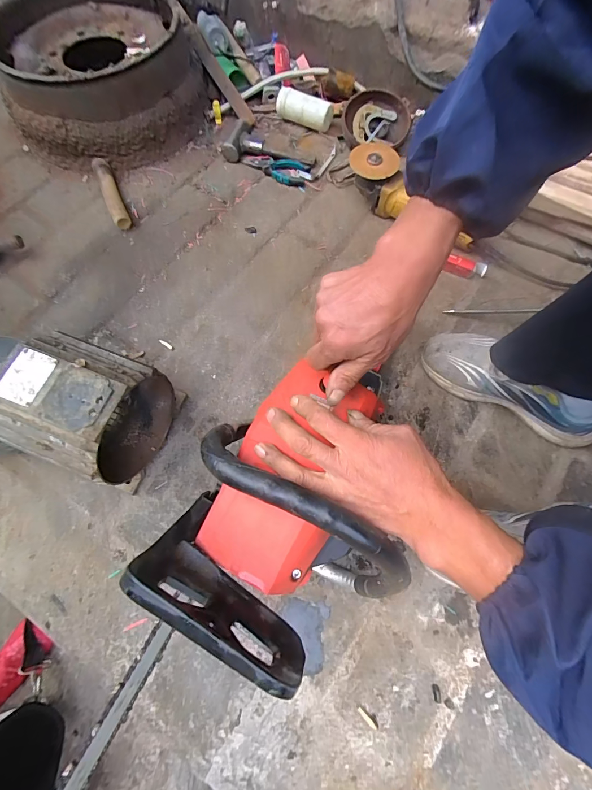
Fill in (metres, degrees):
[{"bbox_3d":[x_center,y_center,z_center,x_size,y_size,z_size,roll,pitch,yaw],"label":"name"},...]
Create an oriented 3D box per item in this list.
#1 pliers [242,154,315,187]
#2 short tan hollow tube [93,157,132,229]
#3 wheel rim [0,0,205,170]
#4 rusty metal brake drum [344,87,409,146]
[{"bbox_3d":[-0.046,-0.489,0.759,0.160,0.020,0.057,15,70,8],"label":"pliers"},{"bbox_3d":[-0.384,-0.421,0.729,0.032,0.031,0.192,-24,70,-7],"label":"short tan hollow tube"},{"bbox_3d":[-0.426,-0.735,0.783,0.386,0.151,0.449,-11,69,-2],"label":"wheel rim"},{"bbox_3d":[0.173,-0.592,0.756,0.143,0.047,0.128,6,69,4],"label":"rusty metal brake drum"}]

